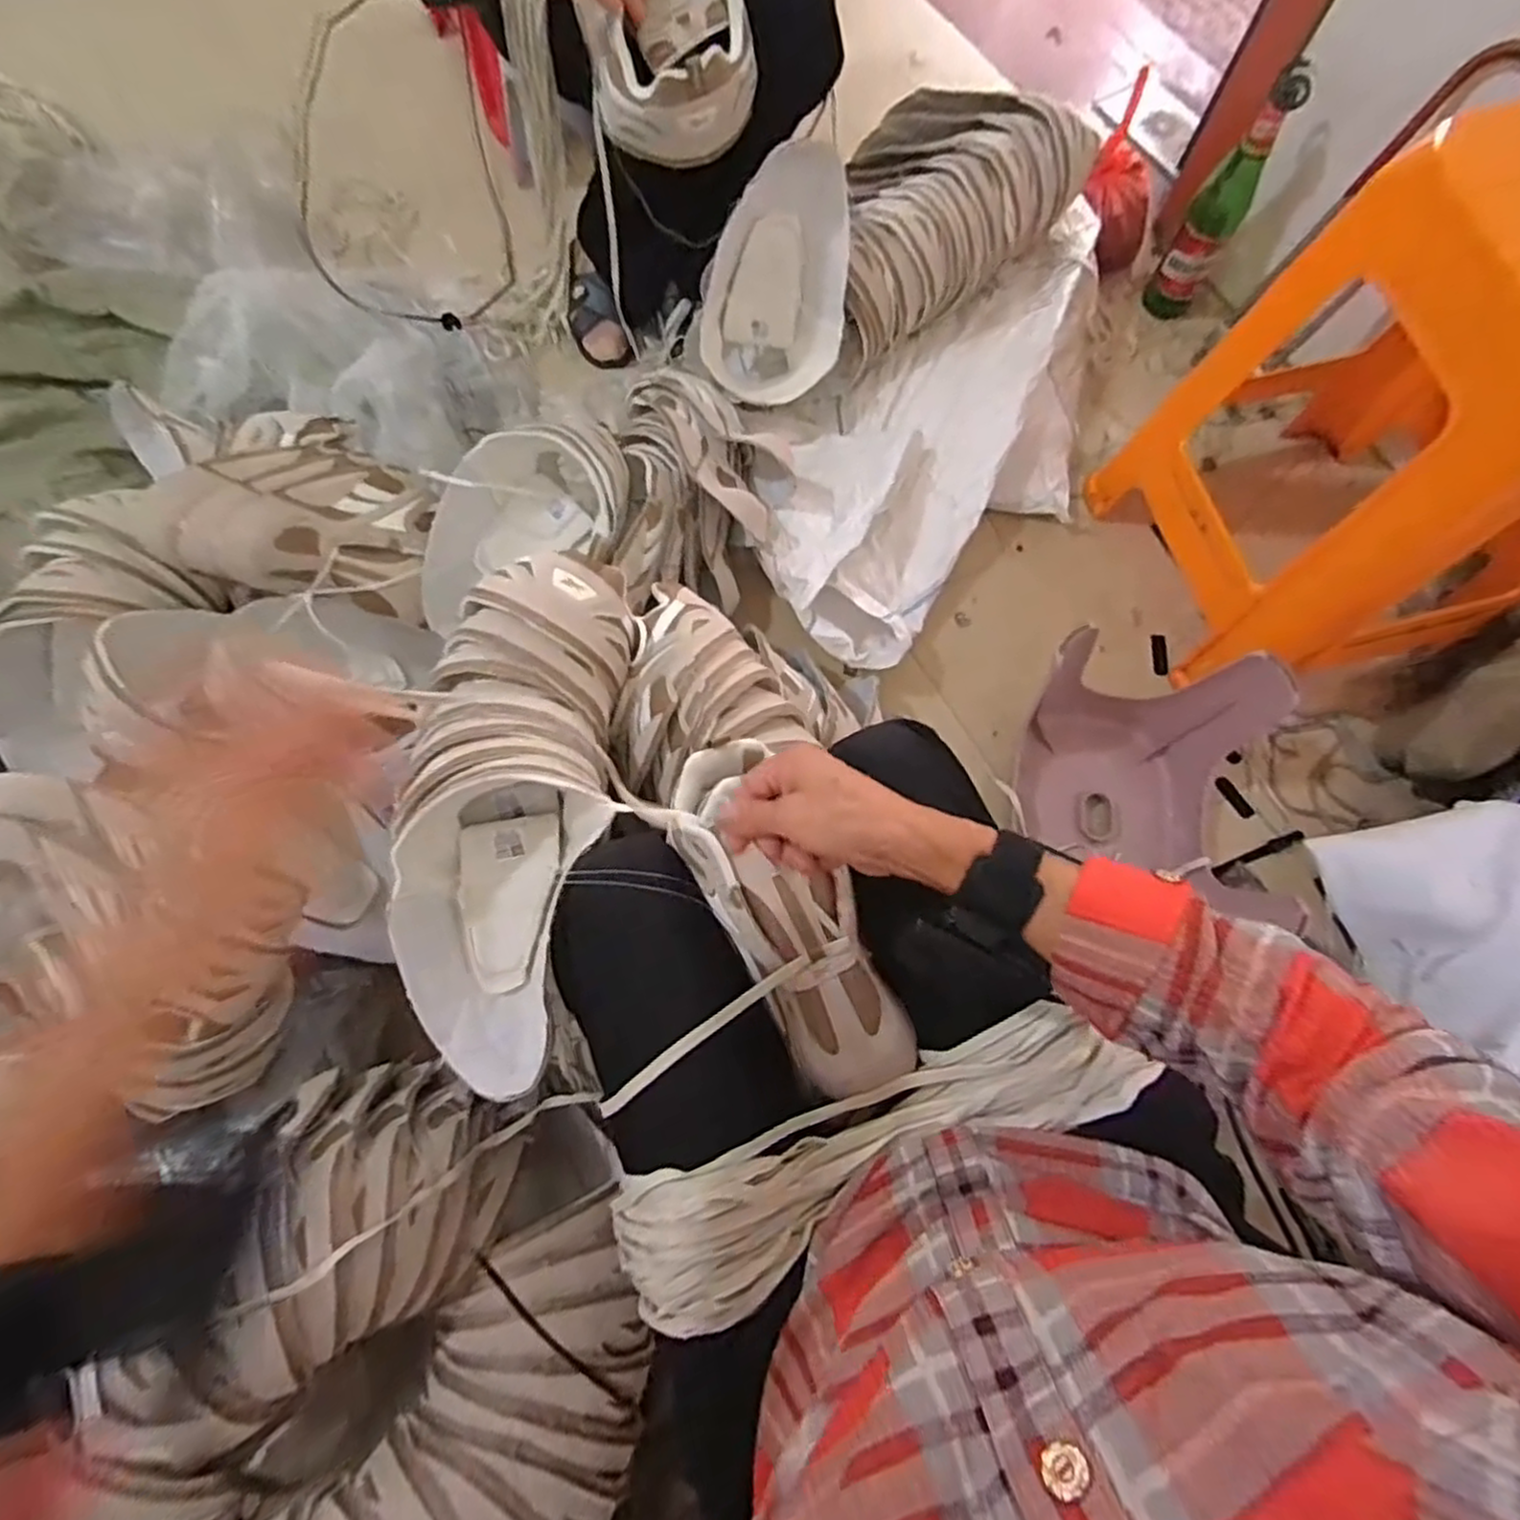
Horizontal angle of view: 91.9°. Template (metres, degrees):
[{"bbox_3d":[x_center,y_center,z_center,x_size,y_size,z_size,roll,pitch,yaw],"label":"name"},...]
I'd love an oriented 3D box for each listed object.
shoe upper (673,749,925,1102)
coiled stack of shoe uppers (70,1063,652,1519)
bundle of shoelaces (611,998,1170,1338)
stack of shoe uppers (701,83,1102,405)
[{"bbox_3d":[0.017,0.099,0.500,0.084,0.053,0.249,-30,71,-8],"label":"shoe upper"},{"bbox_3d":[-0.241,0.426,0.526,0.298,0.221,0.324,6,73,2],"label":"coiled stack of shoe uppers"},{"bbox_3d":[0.069,0.232,0.441,0.325,0.051,0.081,-24,75,-7],"label":"bundle of shoelaces"},{"bbox_3d":[0.143,-0.654,0.901,0.525,0.229,0.221,-37,77,-10],"label":"stack of shoe uppers"}]

